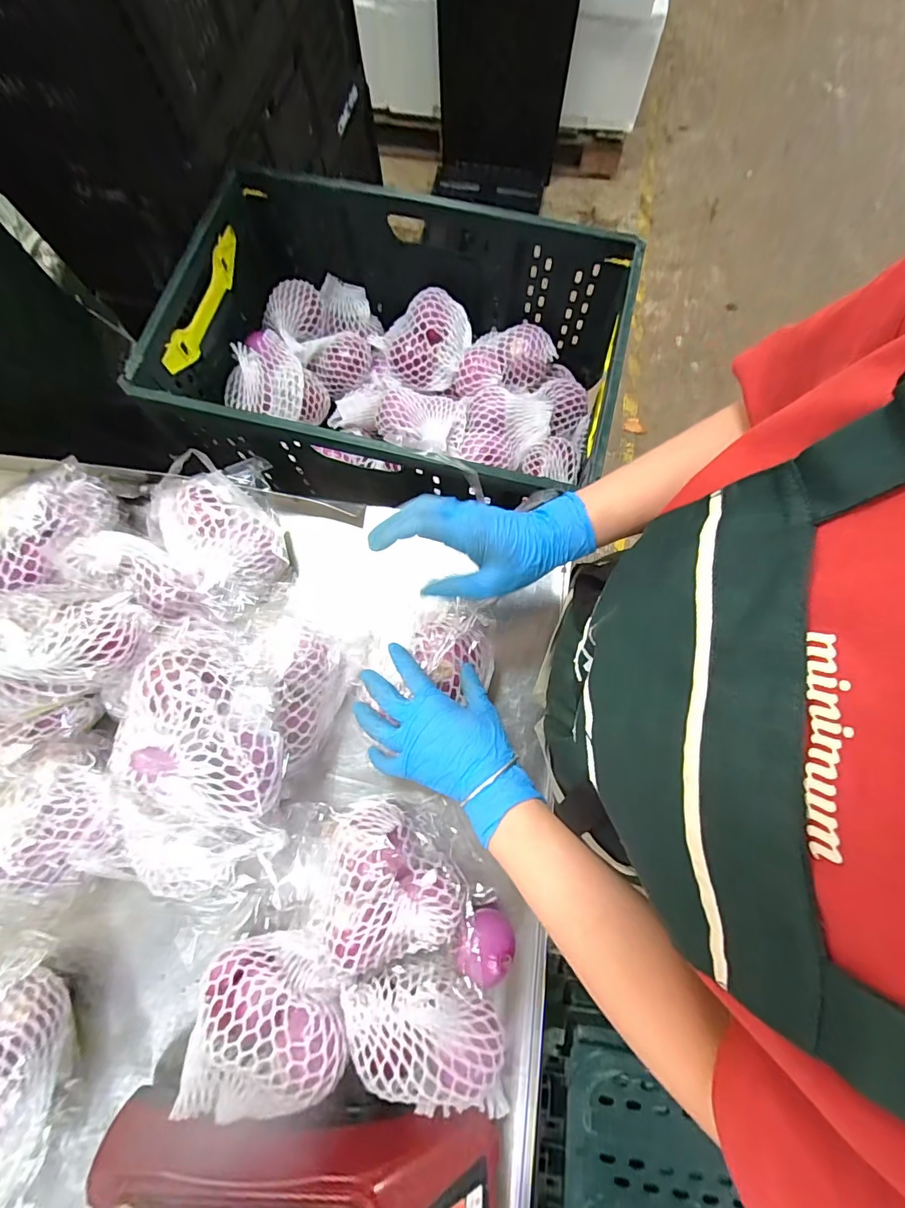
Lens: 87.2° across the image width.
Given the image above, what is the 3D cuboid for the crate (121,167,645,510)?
[{"bbox_3d":[-0.077,-0.342,0.696,0.582,0.222,0.376,14,79,5],"label":"crate"}]

